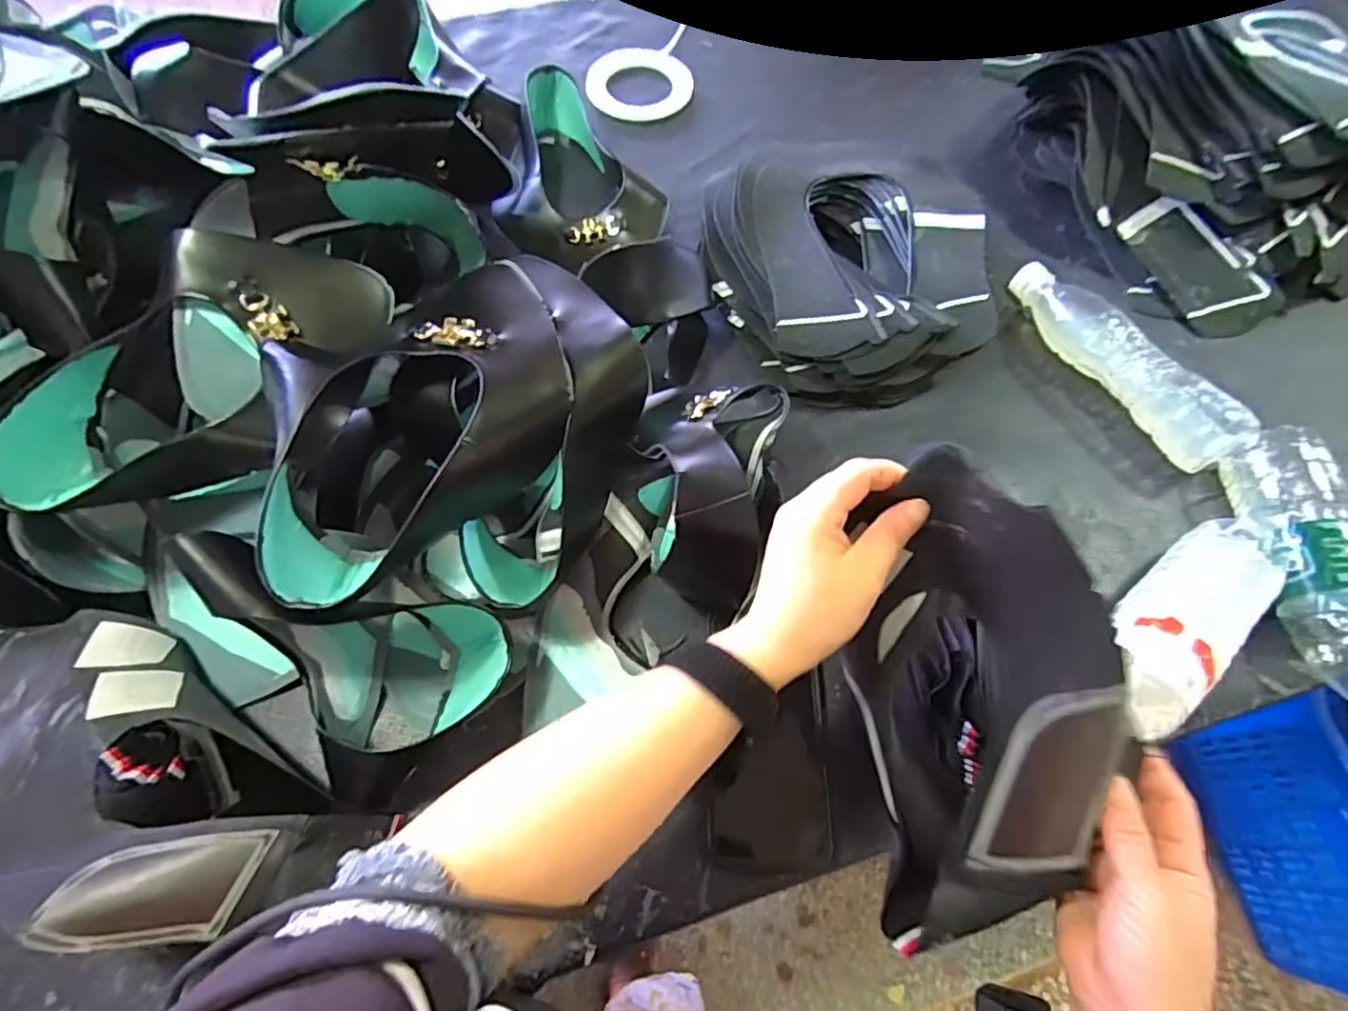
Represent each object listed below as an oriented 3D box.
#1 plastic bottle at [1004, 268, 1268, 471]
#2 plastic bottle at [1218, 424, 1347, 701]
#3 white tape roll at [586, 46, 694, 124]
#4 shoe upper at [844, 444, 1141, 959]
[{"bbox_3d":[0.383,-0.128,0.549,0.050,0.053,0.230,-26,67,-12],"label":"plastic bottle"},{"bbox_3d":[0.457,0.051,0.454,0.052,0.061,0.230,2,64,0],"label":"plastic bottle"},{"bbox_3d":[-0.043,-0.513,0.767,0.121,0.020,0.121,0,64,0],"label":"white tape roll"},{"bbox_3d":[0.155,0.091,0.326,0.116,0.080,0.237,-4,95,8],"label":"shoe upper"}]

